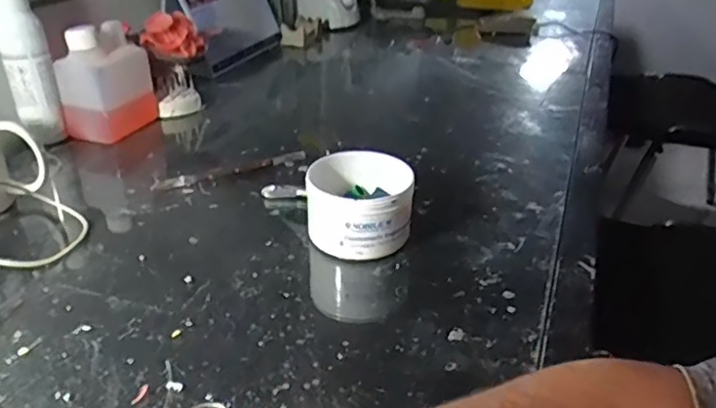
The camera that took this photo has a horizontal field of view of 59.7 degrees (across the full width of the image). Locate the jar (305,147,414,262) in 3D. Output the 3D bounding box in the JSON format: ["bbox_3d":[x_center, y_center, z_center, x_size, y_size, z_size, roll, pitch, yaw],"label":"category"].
[{"bbox_3d":[0.002,-0.001,0.550,0.088,0.068,0.088,1,29,0],"label":"jar"}]

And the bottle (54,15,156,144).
[{"bbox_3d":[-0.302,-0.150,0.745,0.075,0.119,0.092,10,31,16],"label":"bottle"}]

